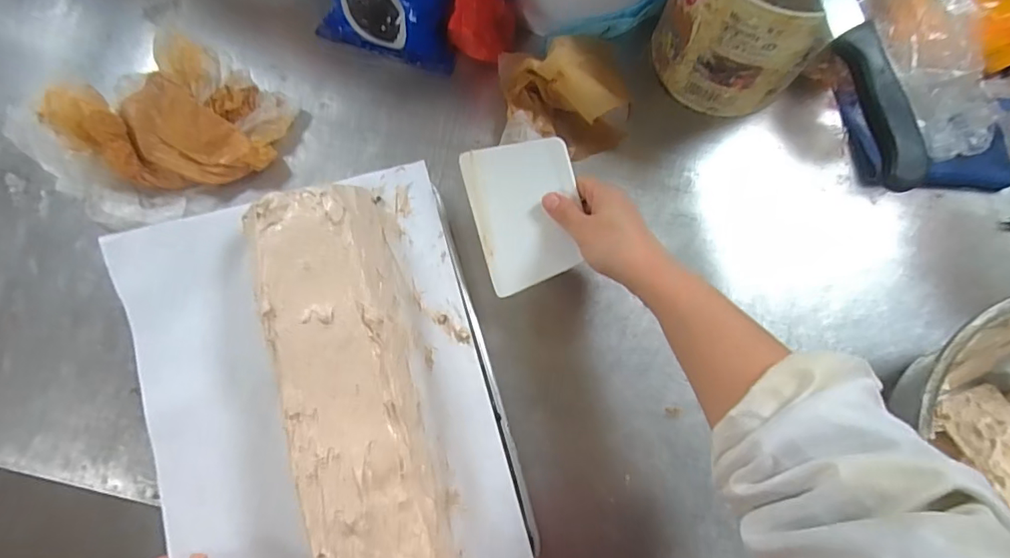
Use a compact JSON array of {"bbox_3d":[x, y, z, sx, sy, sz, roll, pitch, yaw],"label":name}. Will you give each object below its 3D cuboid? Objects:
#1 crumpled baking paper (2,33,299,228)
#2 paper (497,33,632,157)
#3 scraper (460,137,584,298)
[{"bbox_3d":[-0.319,-0.140,0.484,0.215,0.075,0.144,-43,83,-6],"label":"crumpled baking paper"},{"bbox_3d":[0.056,-0.175,0.501,0.119,0.065,0.106,-2,80,0],"label":"paper"},{"bbox_3d":[0.019,-0.056,0.449,0.090,0.004,0.123,-14,93,12],"label":"scraper"}]

